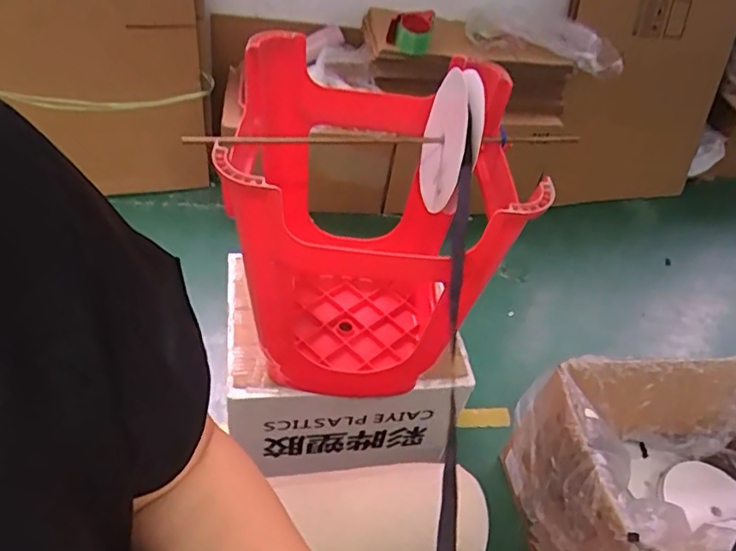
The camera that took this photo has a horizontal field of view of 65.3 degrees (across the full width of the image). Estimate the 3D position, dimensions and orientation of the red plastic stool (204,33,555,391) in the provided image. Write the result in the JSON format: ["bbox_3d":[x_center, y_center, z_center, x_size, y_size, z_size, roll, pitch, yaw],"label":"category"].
[{"bbox_3d":[-0.005,-0.045,0.845,0.372,0.451,0.359,5,45,-7],"label":"red plastic stool"}]

